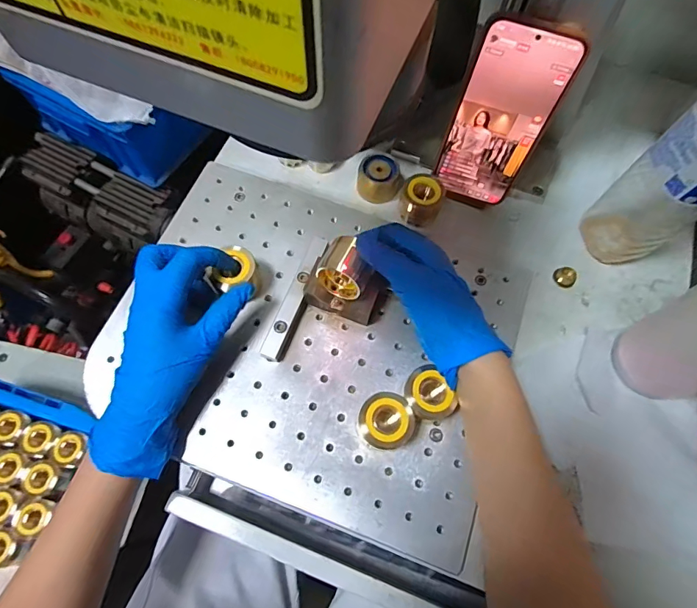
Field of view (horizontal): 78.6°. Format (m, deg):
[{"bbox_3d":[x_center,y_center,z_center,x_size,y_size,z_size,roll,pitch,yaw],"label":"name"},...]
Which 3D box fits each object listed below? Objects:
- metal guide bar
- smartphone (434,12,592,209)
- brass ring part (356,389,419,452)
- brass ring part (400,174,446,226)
[{"bbox_3d":[-0.045,-0.007,0.380,0.019,0.017,0.118,21,69,6],"label":"metal guide bar"},{"bbox_3d":[0.129,-0.154,0.368,0.077,0.160,0.006,17,57,5],"label":"smartphone"},{"bbox_3d":[0.029,0.092,0.330,0.043,0.041,0.040,1,68,-2],"label":"brass ring part"},{"bbox_3d":[0.071,-0.102,0.414,0.039,0.033,0.040,1,68,-2],"label":"brass ring part"}]

